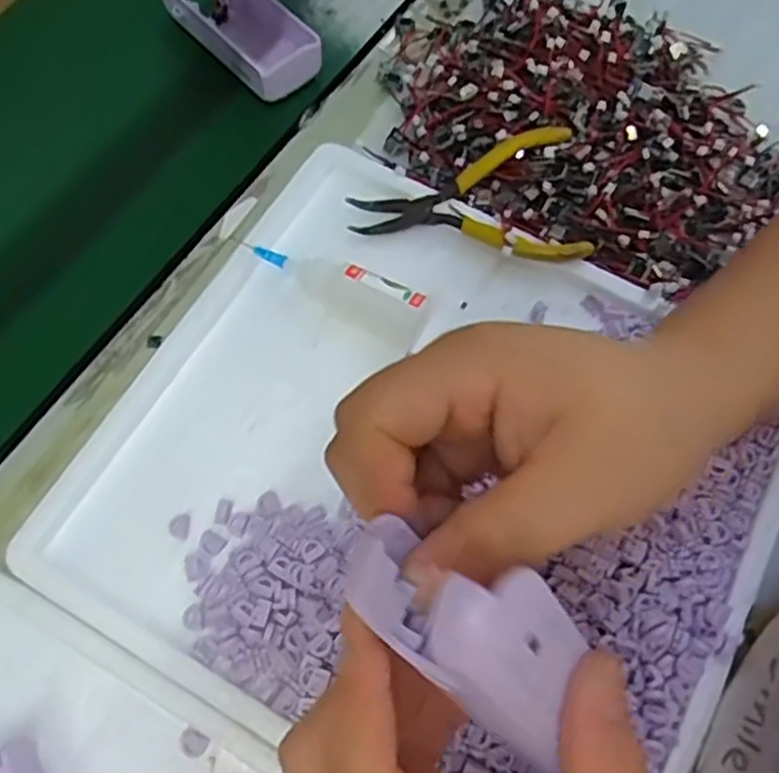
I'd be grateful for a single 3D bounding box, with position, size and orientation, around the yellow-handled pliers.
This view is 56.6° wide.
[{"bbox_3d":[0.039,-0.087,0.357,0.112,0.017,0.068,-10,68,-4],"label":"yellow-handled pliers"}]

